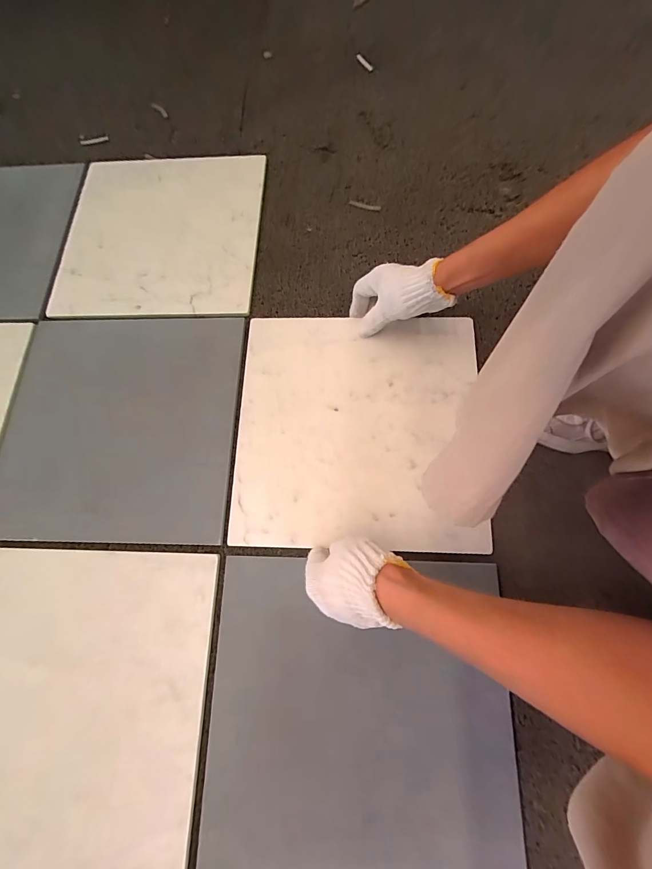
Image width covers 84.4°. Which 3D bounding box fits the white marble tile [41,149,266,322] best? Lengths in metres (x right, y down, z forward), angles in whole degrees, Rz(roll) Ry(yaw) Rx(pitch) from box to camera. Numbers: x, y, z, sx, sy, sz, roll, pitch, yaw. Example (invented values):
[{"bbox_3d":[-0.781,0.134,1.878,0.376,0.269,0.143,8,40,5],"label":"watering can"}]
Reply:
[{"bbox_3d":[-0.263,-0.332,0.568,0.308,0.013,0.321,2,73,3],"label":"white marble tile"}]

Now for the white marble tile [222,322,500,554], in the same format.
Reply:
[{"bbox_3d":[0.036,-0.016,0.454,0.299,0.016,0.301,1,73,2],"label":"white marble tile"}]

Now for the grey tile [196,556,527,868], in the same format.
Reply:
[{"bbox_3d":[0.030,0.284,0.357,0.294,0.019,0.296,0,75,6],"label":"grey tile"}]

